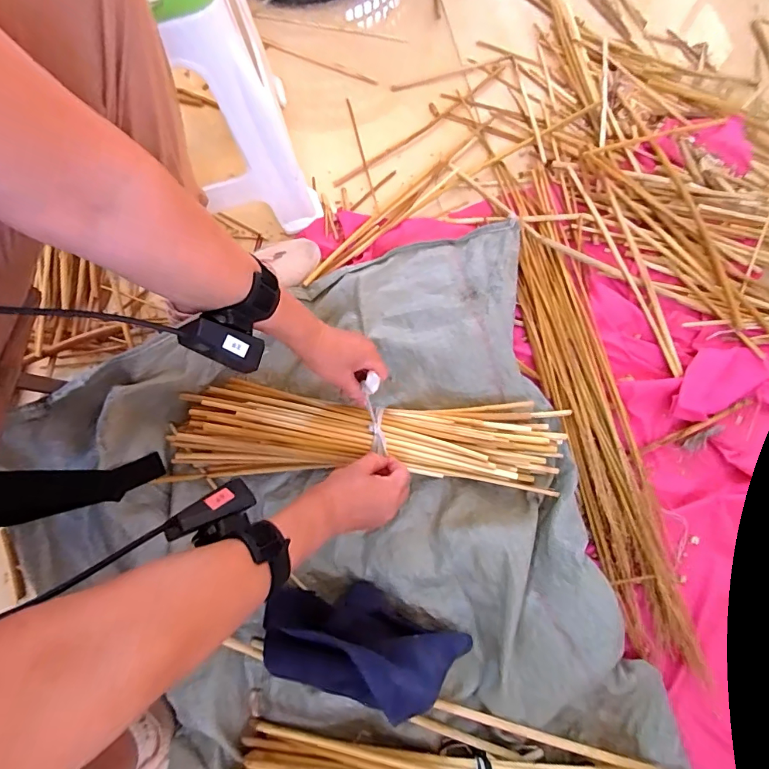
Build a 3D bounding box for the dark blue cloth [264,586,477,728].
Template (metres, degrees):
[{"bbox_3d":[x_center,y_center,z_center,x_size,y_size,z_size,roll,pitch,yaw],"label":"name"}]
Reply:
[{"bbox_3d":[-0.025,0.292,0.487,0.228,0.078,0.099,16,75,6],"label":"dark blue cloth"}]

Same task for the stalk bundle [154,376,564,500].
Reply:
[{"bbox_3d":[-0.024,0.066,0.557,0.502,0.054,0.119,3,74,1],"label":"stalk bundle"}]

